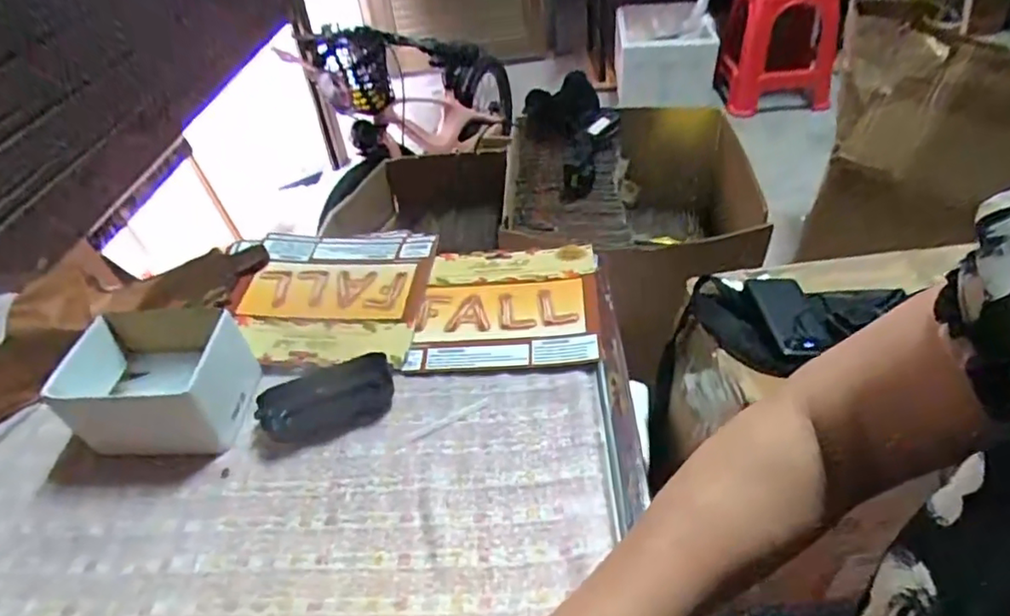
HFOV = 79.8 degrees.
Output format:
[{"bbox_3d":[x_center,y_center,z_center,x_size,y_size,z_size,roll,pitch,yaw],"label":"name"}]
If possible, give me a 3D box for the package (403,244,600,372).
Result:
[{"bbox_3d":[0.002,-0.003,0.577,0.167,0.017,0.154,-1,43,7],"label":"package"}]

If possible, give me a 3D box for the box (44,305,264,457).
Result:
[{"bbox_3d":[-0.279,0.060,0.503,0.116,0.076,0.106,-9,42,-1],"label":"box"}]

